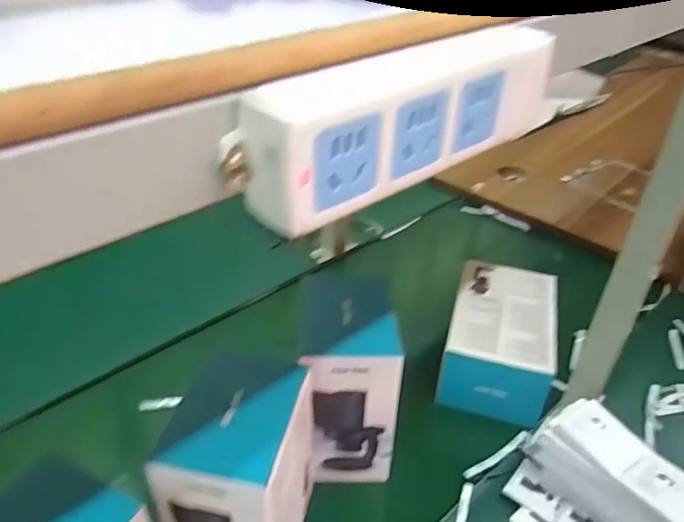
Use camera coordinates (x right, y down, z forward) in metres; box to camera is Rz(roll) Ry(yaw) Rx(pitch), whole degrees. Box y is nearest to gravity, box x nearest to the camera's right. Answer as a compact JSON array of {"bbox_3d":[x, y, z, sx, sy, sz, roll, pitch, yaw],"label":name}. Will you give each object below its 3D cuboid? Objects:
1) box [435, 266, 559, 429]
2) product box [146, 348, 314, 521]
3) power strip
[{"bbox_3d":[0.249,0.117,0.862,0.152,0.118,0.259,12,37,13],"label":"box"},{"bbox_3d":[-0.105,0.231,0.602,0.119,0.232,0.156,8,36,7],"label":"product box"},{"bbox_3d":[0.031,-0.064,0.242,0.173,0.054,0.028,-25,44,-33],"label":"power strip"}]

